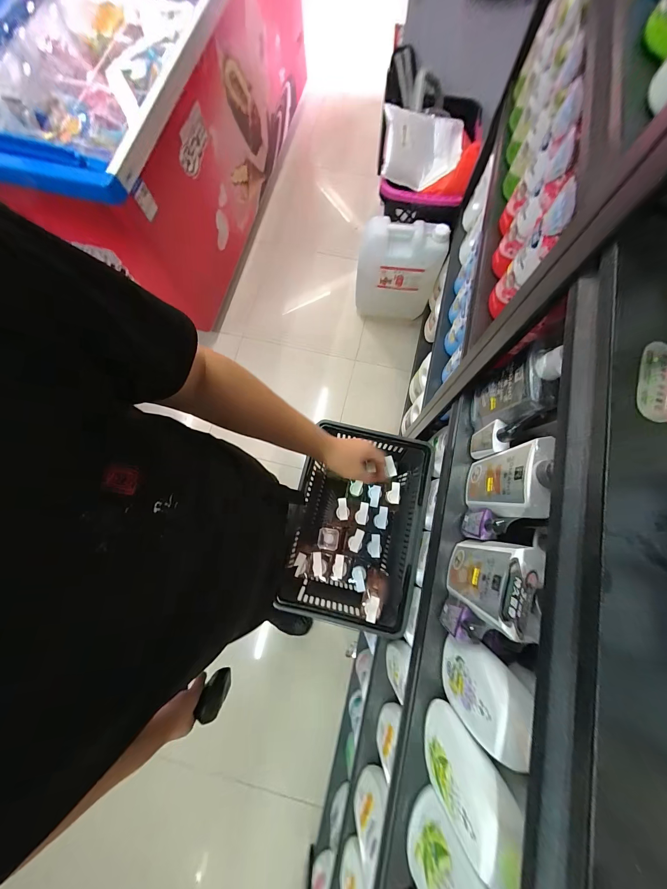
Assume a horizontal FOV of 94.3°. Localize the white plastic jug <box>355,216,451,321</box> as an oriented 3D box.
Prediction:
[{"bbox_3d":[0.287,-0.778,1.439,0.344,0.427,0.177,9,77,3],"label":"white plastic jug"}]

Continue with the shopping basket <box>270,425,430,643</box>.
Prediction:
[{"bbox_3d":[0.068,0.216,0.869,0.325,0.251,0.466,10,77,4],"label":"shopping basket"}]

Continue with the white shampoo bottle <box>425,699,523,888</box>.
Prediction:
[{"bbox_3d":[0.160,0.424,0.384,0.047,0.171,0.106,20,78,6],"label":"white shampoo bottle"}]

